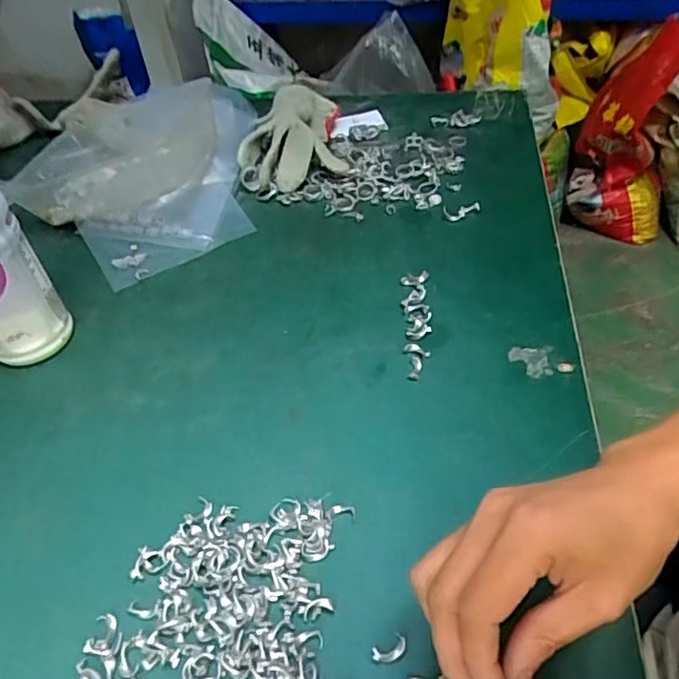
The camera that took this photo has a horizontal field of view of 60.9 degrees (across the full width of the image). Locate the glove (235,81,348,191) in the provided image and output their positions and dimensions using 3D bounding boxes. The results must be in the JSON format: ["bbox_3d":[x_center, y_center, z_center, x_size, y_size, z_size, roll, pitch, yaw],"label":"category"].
[{"bbox_3d":[-0.057,-0.238,0.668,0.116,0.055,0.158,-9,46,-2],"label":"glove"}]

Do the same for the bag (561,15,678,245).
[{"bbox_3d":[0.824,-0.551,1.638,0.273,0.583,0.230,20,50,21],"label":"bag"}]

